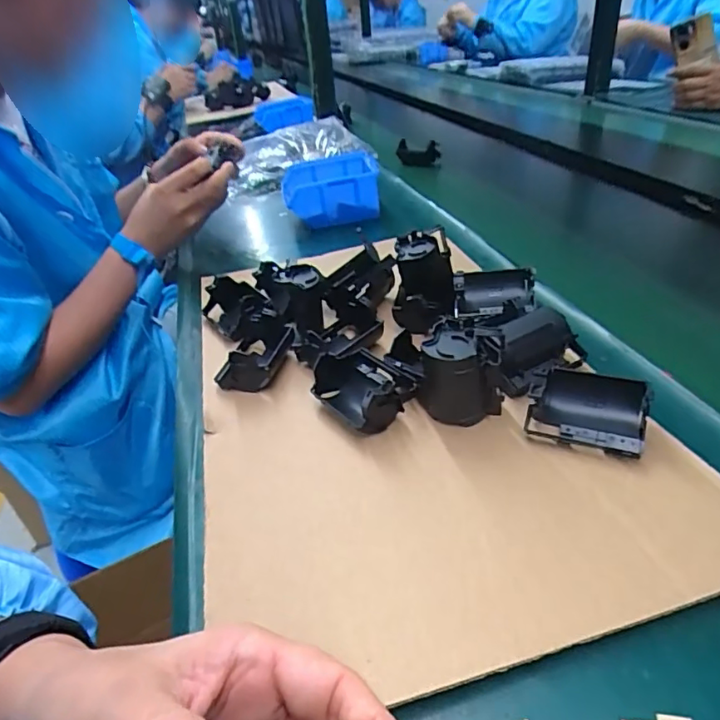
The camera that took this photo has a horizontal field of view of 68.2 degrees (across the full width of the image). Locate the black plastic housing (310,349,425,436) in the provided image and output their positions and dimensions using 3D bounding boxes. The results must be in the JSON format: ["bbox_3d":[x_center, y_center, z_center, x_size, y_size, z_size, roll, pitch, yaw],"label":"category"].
[{"bbox_3d":[0.004,0.020,0.401,0.054,0.042,0.075,-27,39,-28],"label":"black plastic housing"}]

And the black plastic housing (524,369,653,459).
[{"bbox_3d":[0.152,0.034,0.357,0.071,0.029,0.049,14,39,27],"label":"black plastic housing"}]

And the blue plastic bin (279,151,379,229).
[{"bbox_3d":[-0.046,-0.248,0.782,0.144,0.064,0.129,-6,34,1],"label":"blue plastic bin"}]

